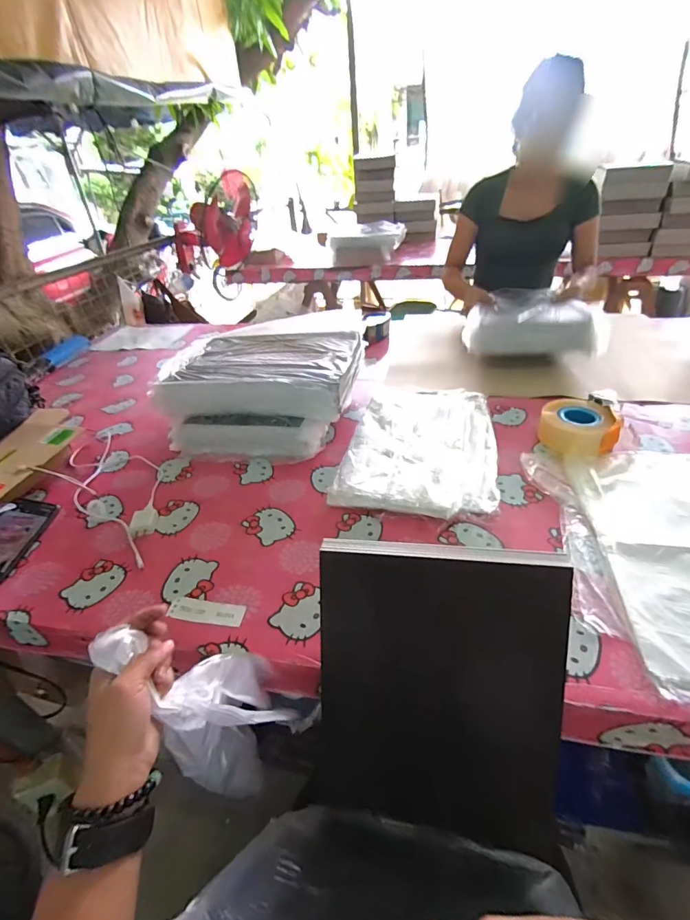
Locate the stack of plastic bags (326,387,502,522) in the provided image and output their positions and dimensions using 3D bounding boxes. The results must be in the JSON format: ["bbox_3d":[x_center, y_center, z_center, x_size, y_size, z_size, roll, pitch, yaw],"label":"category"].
[{"bbox_3d":[0.145,-0.036,0.781,0.273,0.042,0.365,6,38,15],"label":"stack of plastic bags"}]

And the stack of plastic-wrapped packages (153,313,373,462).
[{"bbox_3d":[-0.182,-0.166,0.919,0.405,0.137,0.340,2,37,10],"label":"stack of plastic-wrapped packages"}]

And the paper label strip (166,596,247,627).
[{"bbox_3d":[-0.188,0.204,0.556,0.107,0.006,0.031,3,37,12],"label":"paper label strip"}]

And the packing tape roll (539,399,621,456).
[{"bbox_3d":[0.445,-0.063,0.789,0.126,0.060,0.122,-4,36,3],"label":"packing tape roll"}]

